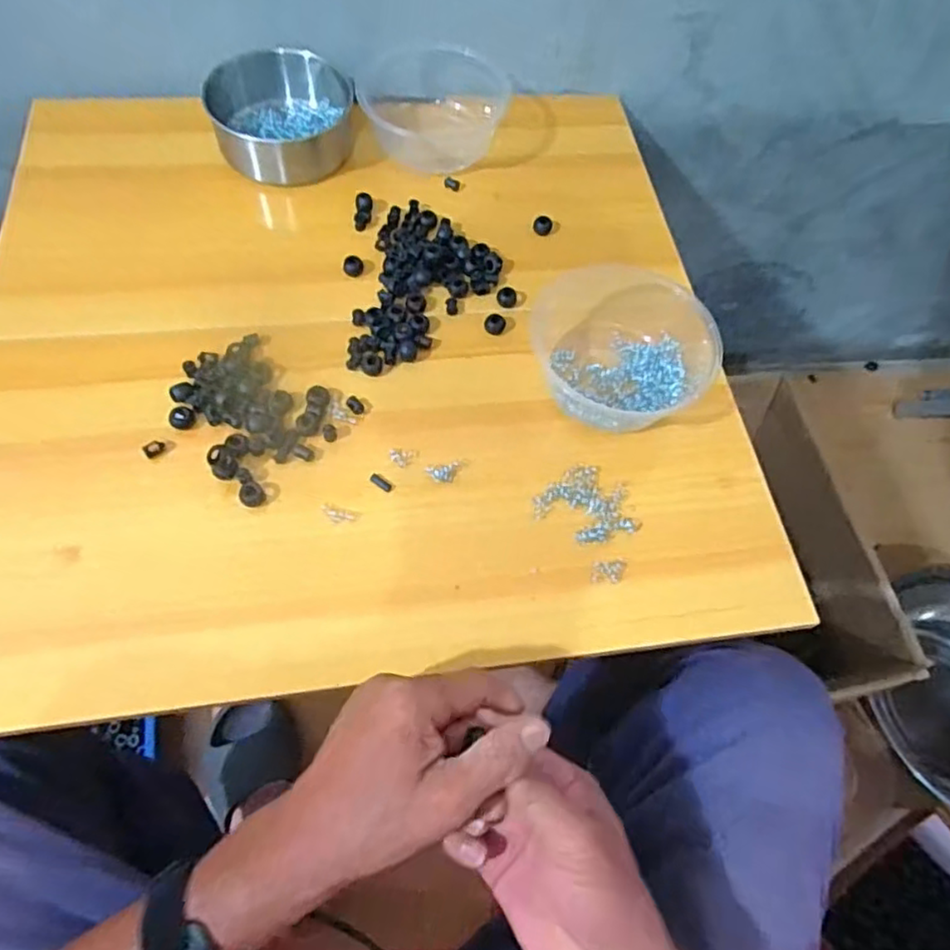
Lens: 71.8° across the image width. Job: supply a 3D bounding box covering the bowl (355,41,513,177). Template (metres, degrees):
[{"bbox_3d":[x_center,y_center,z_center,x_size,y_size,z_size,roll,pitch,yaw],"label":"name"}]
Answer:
[{"bbox_3d":[-0.034,-0.352,0.629,0.144,0.058,0.139,2,63,-5],"label":"bowl"}]

